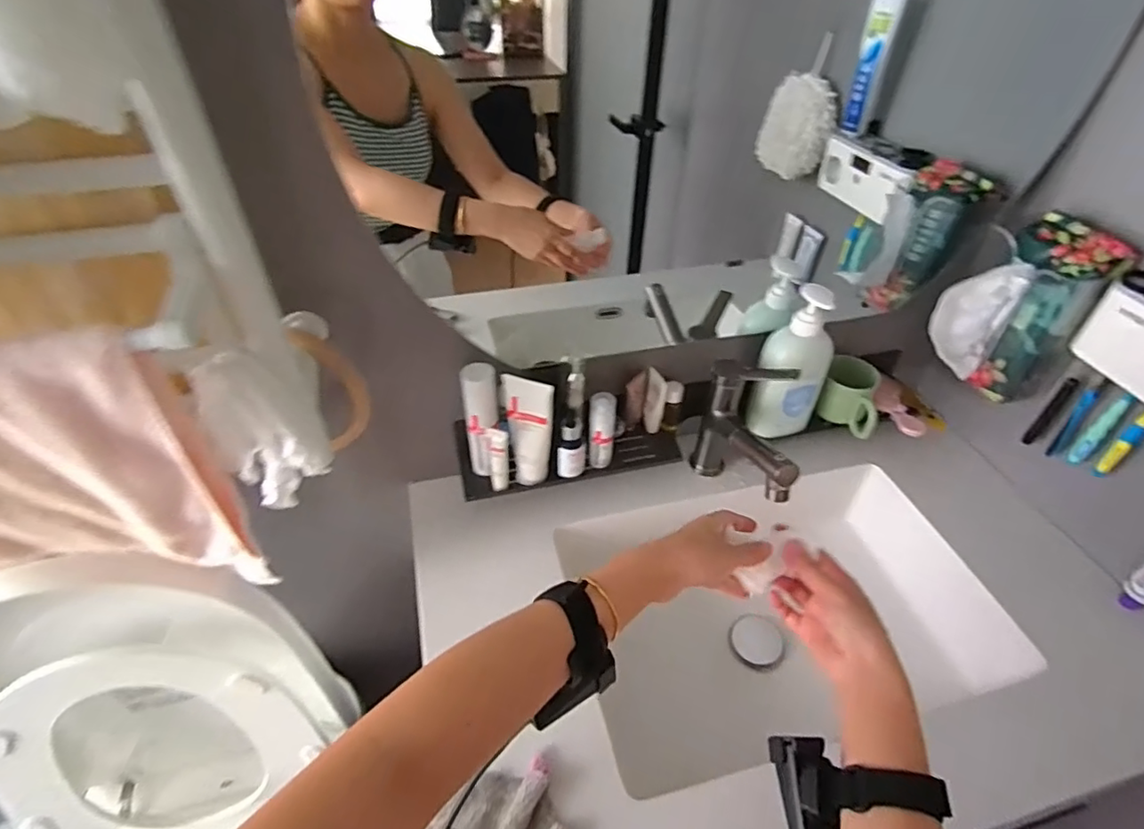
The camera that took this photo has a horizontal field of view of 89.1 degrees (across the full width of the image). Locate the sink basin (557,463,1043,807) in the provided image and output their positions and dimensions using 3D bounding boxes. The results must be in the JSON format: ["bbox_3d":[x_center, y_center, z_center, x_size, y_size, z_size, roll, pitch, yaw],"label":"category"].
[{"bbox_3d":[0.256,0.258,0.783,0.484,0.145,0.343,-9,44,-11],"label":"sink basin"}]

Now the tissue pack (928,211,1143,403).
[{"bbox_3d":[0.546,-0.123,0.723,0.139,0.204,0.115,-15,45,-17],"label":"tissue pack"}]

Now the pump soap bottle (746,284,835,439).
[{"bbox_3d":[0.291,-0.062,0.767,0.082,0.204,0.063,25,47,23],"label":"pump soap bottle"}]

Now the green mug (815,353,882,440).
[{"bbox_3d":[0.392,-0.027,0.817,0.078,0.078,0.083,20,46,19],"label":"green mug"}]

